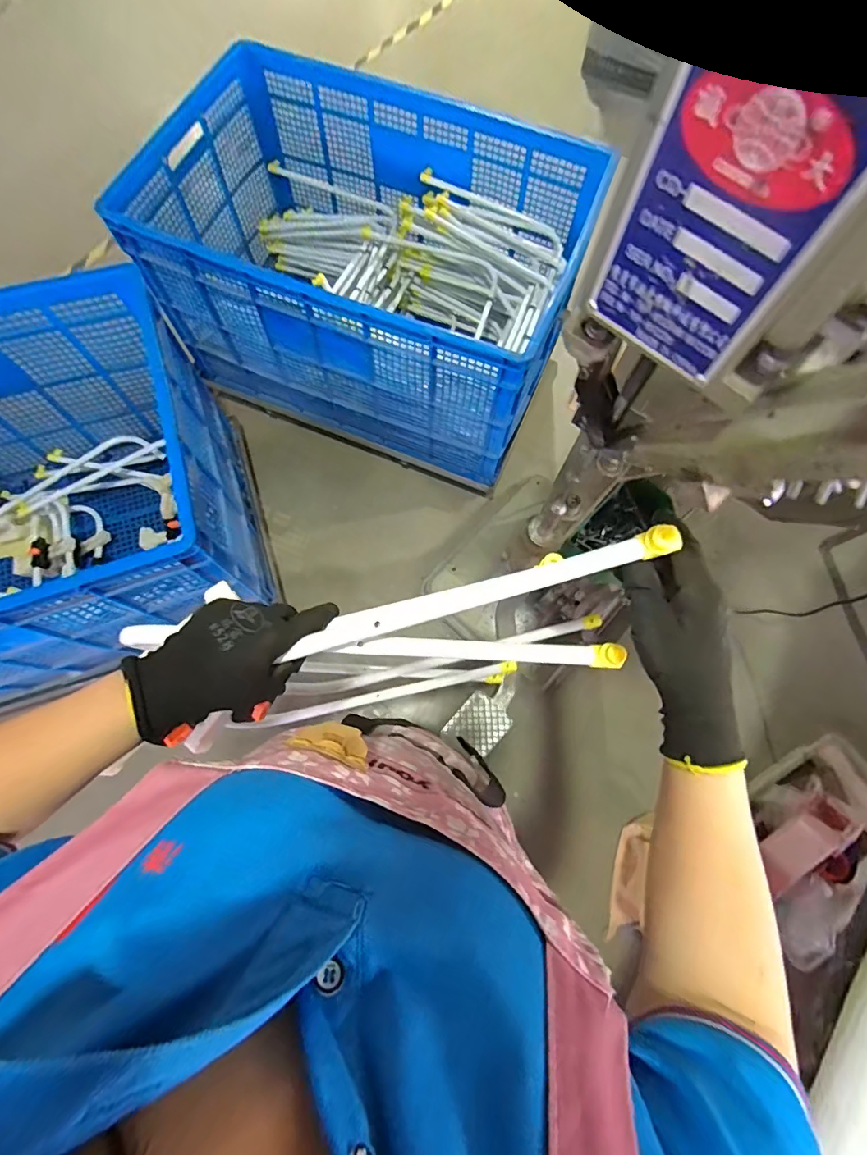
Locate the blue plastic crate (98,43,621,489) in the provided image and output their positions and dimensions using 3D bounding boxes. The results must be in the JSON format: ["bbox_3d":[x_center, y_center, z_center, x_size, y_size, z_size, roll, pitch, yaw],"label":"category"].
[{"bbox_3d":[-0.162,-0.835,1.395,1.046,0.556,0.688,24,74,6],"label":"blue plastic crate"}]

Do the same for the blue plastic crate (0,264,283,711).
[{"bbox_3d":[-1.021,-0.150,1.103,1.060,0.665,0.716,-20,75,-7],"label":"blue plastic crate"}]

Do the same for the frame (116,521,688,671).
[{"bbox_3d":[-0.046,0.045,0.425,0.434,0.142,0.075,-7,73,7],"label":"frame"}]

